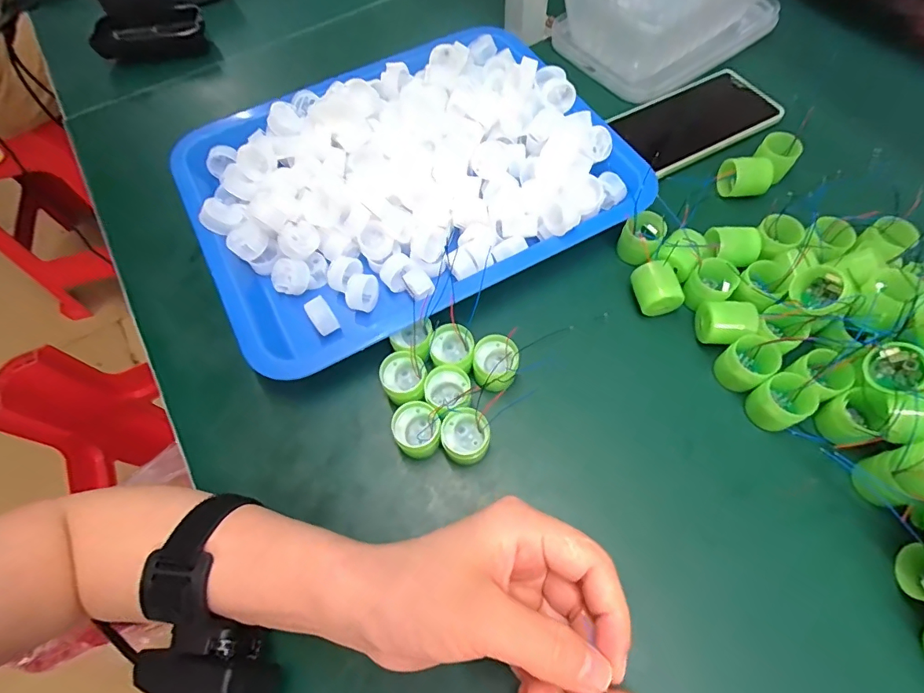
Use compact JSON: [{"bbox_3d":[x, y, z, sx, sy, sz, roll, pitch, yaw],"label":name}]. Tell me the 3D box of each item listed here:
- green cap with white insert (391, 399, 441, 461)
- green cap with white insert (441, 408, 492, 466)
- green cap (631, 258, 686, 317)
[{"bbox_3d":[-0.027,0.053,0.298,0.029,0.026,0.030,-1,64,2],"label":"green cap with white insert"},{"bbox_3d":[0.003,0.056,0.294,0.031,0.027,0.029,-1,64,2],"label":"green cap with white insert"},{"bbox_3d":[0.138,-0.041,0.334,0.031,0.024,0.032,-9,64,-2],"label":"green cap"}]

